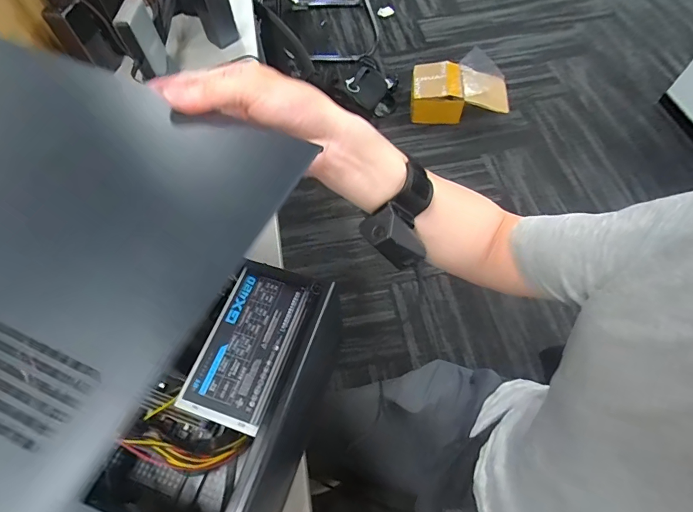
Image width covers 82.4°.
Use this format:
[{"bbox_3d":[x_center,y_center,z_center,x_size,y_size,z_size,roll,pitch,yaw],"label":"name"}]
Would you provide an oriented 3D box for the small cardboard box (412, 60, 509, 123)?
[{"bbox_3d":[0.479,-0.705,1.690,0.402,0.179,0.225,0,61,3],"label":"small cardboard box"}]

